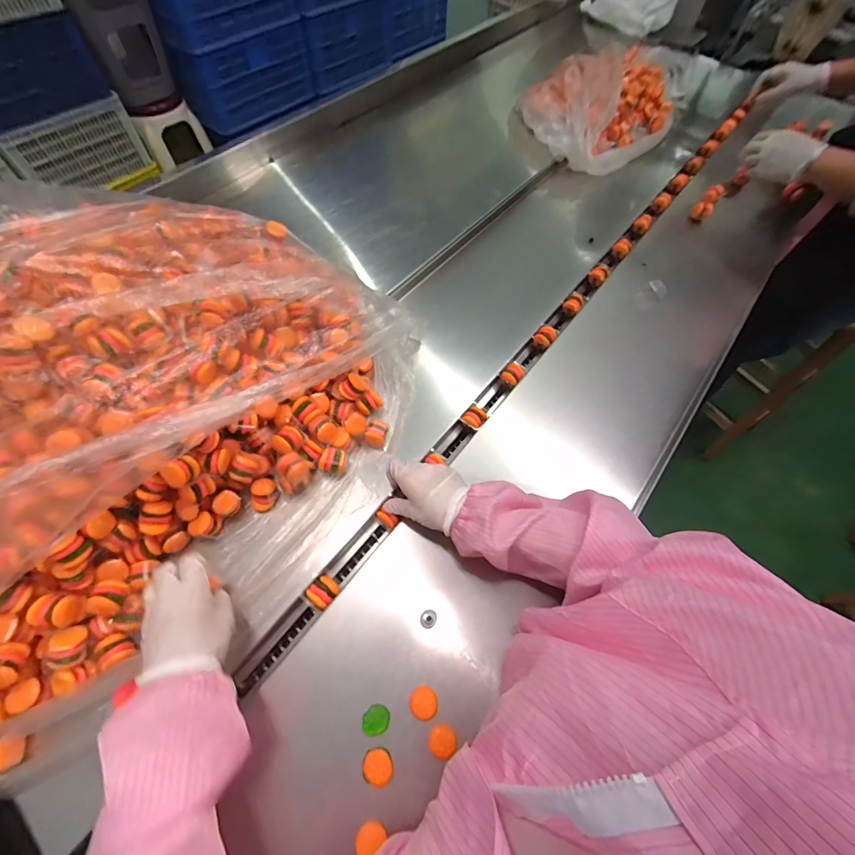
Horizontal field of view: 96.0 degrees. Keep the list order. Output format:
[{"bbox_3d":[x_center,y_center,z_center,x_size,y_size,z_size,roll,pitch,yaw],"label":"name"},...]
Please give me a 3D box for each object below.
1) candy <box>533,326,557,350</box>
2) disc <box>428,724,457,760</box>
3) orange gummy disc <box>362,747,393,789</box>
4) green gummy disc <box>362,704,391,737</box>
[{"bbox_3d":[0.201,-0.153,0.657,0.031,0.021,0.042,33,64,15],"label":"candy"},{"bbox_3d":[0.015,0.314,0.384,0.026,0.007,0.028,1,61,-2],"label":"disc"},{"bbox_3d":[-0.048,0.325,0.368,0.029,0.011,0.026,9,61,2],"label":"orange gummy disc"},{"bbox_3d":[-0.052,0.297,0.391,0.027,0.004,0.025,10,52,-13],"label":"green gummy disc"}]

